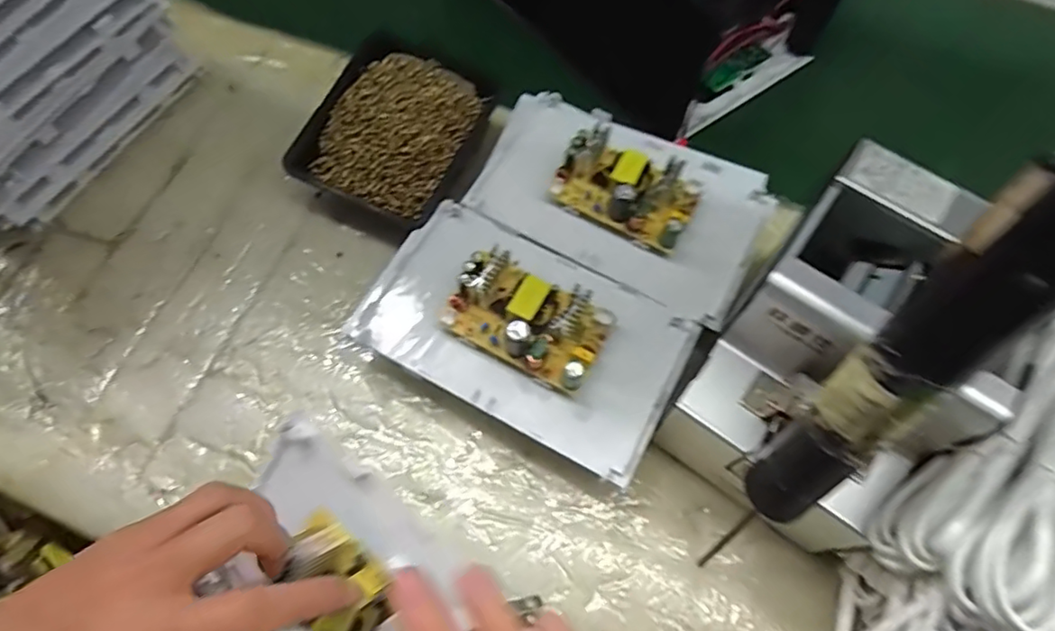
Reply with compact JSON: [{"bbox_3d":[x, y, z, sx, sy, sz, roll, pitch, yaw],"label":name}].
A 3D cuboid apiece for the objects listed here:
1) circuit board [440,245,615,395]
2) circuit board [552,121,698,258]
[{"bbox_3d":[0.001,0.000,0.368,0.095,0.034,0.058,28,65,11],"label":"circuit board"},{"bbox_3d":[0.070,-0.092,0.420,0.099,0.036,0.059,26,65,10],"label":"circuit board"}]

